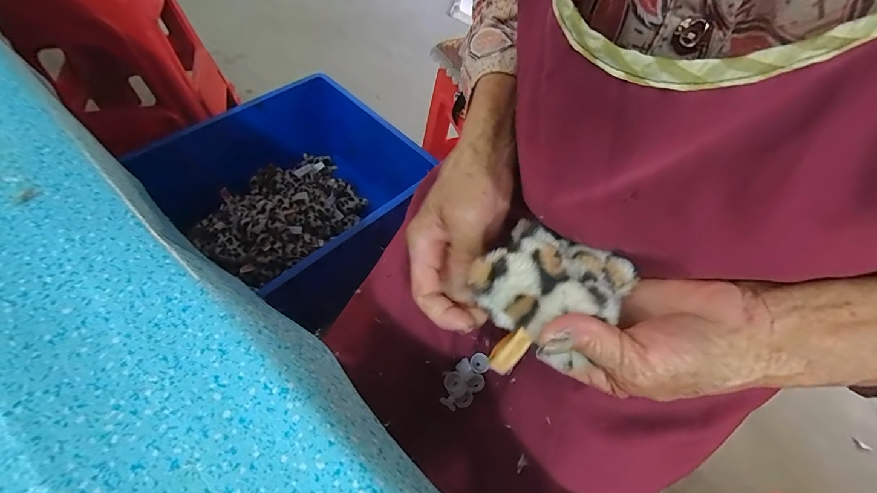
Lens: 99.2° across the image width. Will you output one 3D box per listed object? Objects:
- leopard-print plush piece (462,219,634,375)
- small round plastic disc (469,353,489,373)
[{"bbox_3d":[0.070,0.018,0.223,0.077,0.025,0.082,34,60,16],"label":"leopard-print plush piece"},{"bbox_3d":[0.036,0.103,0.328,0.015,0.007,0.016,2,57,-4],"label":"small round plastic disc"}]

